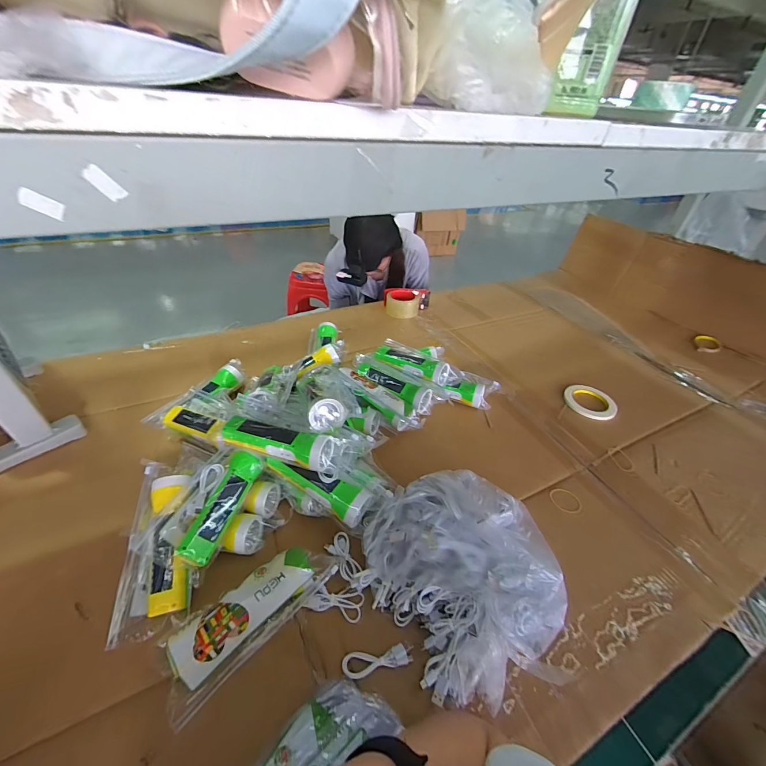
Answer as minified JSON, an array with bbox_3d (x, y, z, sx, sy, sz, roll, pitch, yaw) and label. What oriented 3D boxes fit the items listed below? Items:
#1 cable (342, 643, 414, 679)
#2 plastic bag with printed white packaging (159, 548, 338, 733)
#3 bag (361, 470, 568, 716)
[{"bbox_3d":[-0.005,0.329,0.413,0.083,0.013,0.025,-1,39,-7],"label":"cable"},{"bbox_3d":[-0.164,0.276,0.427,0.080,0.051,0.204,34,47,31],"label":"plastic bag with printed white packaging"},{"bbox_3d":[0.103,0.228,0.449,0.216,0.135,0.238,-22,46,-30],"label":"bag"}]

